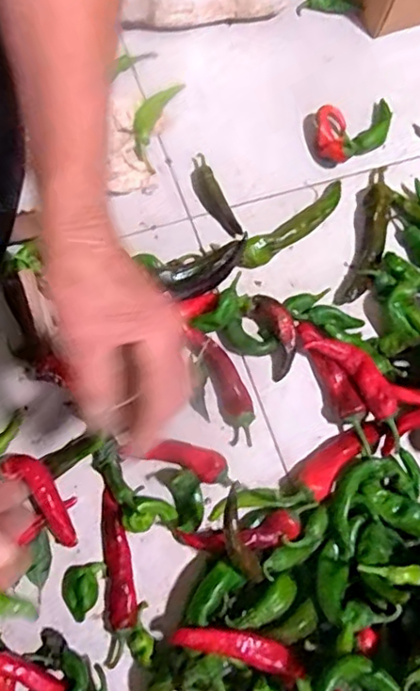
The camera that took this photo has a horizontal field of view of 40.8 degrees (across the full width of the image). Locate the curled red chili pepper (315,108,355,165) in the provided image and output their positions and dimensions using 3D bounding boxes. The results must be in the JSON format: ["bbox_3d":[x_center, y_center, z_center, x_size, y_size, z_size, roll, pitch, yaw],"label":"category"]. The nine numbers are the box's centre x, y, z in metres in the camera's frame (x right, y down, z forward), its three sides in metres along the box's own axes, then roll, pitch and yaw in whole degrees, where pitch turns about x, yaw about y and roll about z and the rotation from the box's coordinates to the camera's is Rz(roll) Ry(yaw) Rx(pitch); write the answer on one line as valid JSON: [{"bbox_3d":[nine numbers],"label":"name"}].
[{"bbox_3d":[0.134,-0.225,0.607,0.032,0.029,0.073,-4,59,-4],"label":"curled red chili pepper"}]

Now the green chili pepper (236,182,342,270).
[{"bbox_3d":[0.089,-0.123,0.572,0.146,0.035,0.028,-41,80,-14],"label":"green chili pepper"}]

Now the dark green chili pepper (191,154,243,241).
[{"bbox_3d":[0.002,-0.155,0.585,0.023,0.014,0.099,-23,76,-11],"label":"dark green chili pepper"}]

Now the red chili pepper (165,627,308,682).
[{"bbox_3d":[0.022,0.229,0.428,0.100,0.013,0.022,18,73,1],"label":"red chili pepper"}]

